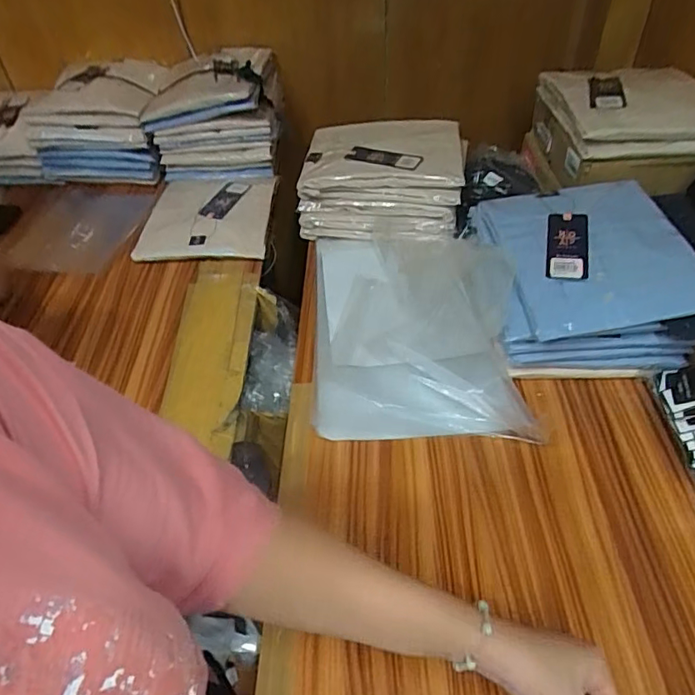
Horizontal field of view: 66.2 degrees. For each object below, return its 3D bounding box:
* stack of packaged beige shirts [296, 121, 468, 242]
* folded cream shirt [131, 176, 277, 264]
[{"bbox_3d":[0.058,-0.287,0.902,0.253,0.111,0.206,3,47,6],"label":"stack of packaged beige shirts"},{"bbox_3d":[-0.242,-0.230,0.934,0.213,0.038,0.245,-3,46,1],"label":"folded cream shirt"}]

